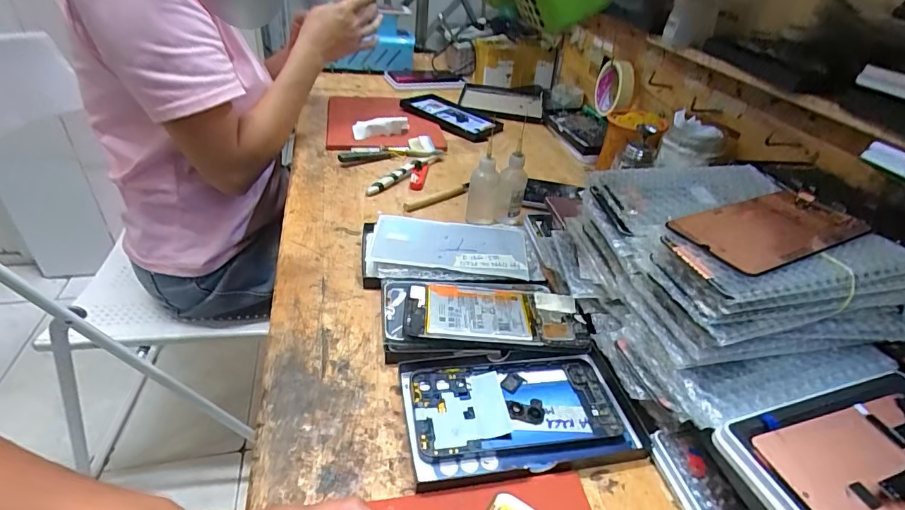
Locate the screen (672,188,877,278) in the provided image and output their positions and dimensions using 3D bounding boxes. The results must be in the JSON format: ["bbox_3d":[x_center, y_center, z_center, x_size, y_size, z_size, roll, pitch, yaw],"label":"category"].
[{"bbox_3d":[0.235,-0.022,0.341,0.139,0.008,0.074,-15,41,-22],"label":"screen"}]

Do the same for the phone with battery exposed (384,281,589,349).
[{"bbox_3d":[0.028,0.052,0.421,0.177,0.013,0.082,3,38,-6],"label":"phone with battery exposed"}]

